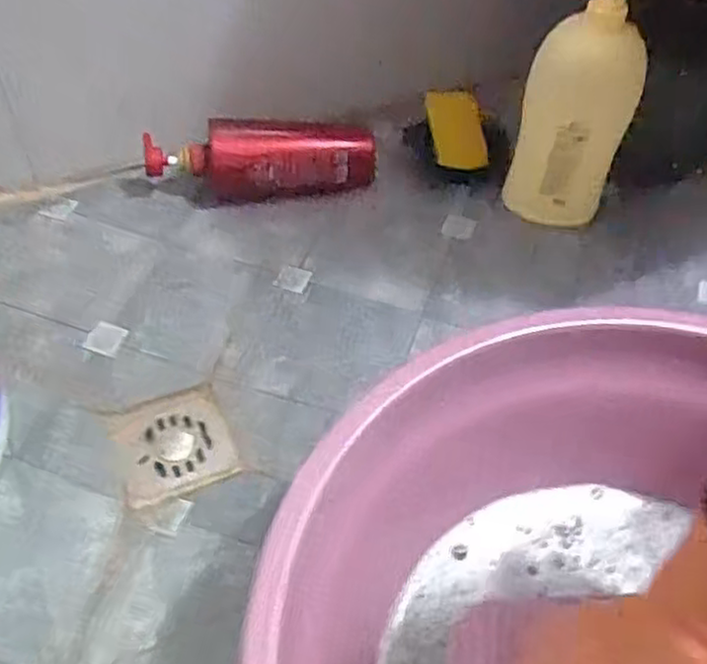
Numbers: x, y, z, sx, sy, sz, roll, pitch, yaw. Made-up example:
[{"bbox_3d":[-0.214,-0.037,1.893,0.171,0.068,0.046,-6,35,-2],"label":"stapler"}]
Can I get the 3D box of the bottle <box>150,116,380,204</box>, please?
[{"bbox_3d":[-0.104,-0.193,0.818,0.257,0.062,0.068,-6,50,-7],"label":"bottle"}]

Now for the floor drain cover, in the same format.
[{"bbox_3d":[-0.159,0.099,0.644,0.094,0.005,0.097,-18,53,-17],"label":"floor drain cover"}]

